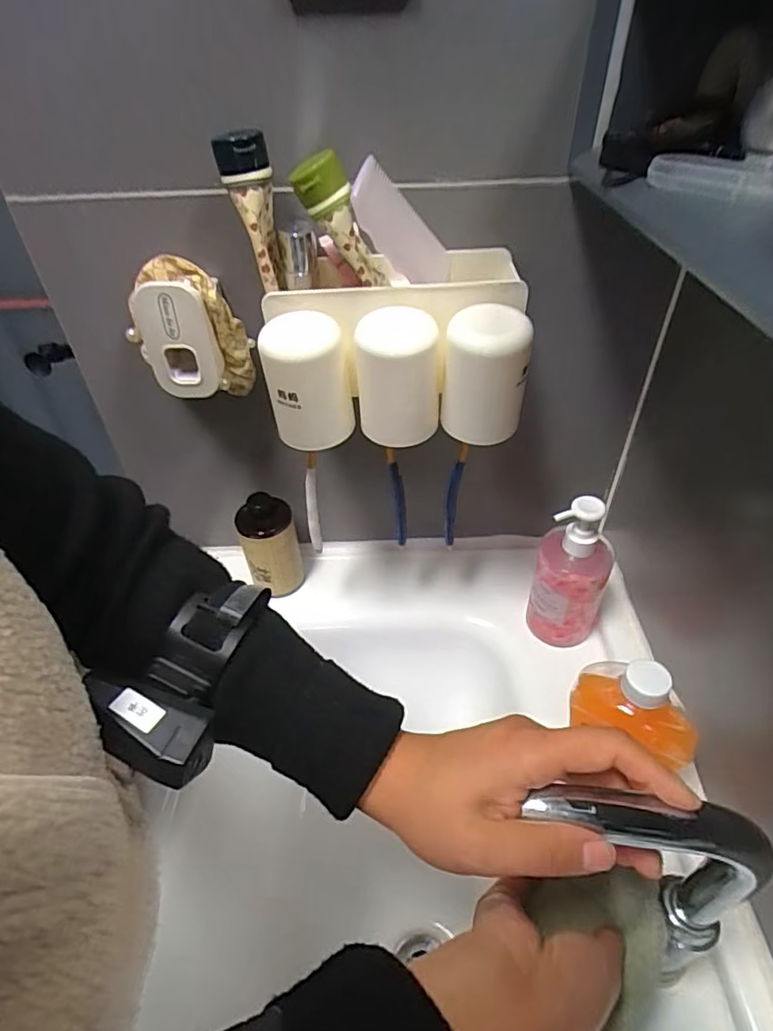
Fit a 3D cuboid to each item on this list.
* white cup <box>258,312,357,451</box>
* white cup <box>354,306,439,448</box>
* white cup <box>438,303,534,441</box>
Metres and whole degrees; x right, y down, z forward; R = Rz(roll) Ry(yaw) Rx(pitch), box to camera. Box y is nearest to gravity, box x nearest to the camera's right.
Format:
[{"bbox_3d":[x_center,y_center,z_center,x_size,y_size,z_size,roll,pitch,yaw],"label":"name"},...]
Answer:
[{"bbox_3d":[-0.060,-0.102,0.418,0.060,0.094,0.054,-4,43,-1],"label":"white cup"},{"bbox_3d":[0.008,-0.104,0.416,0.062,0.093,0.055,-1,43,2],"label":"white cup"},{"bbox_3d":[0.075,-0.102,0.408,0.062,0.095,0.051,7,43,11],"label":"white cup"}]

